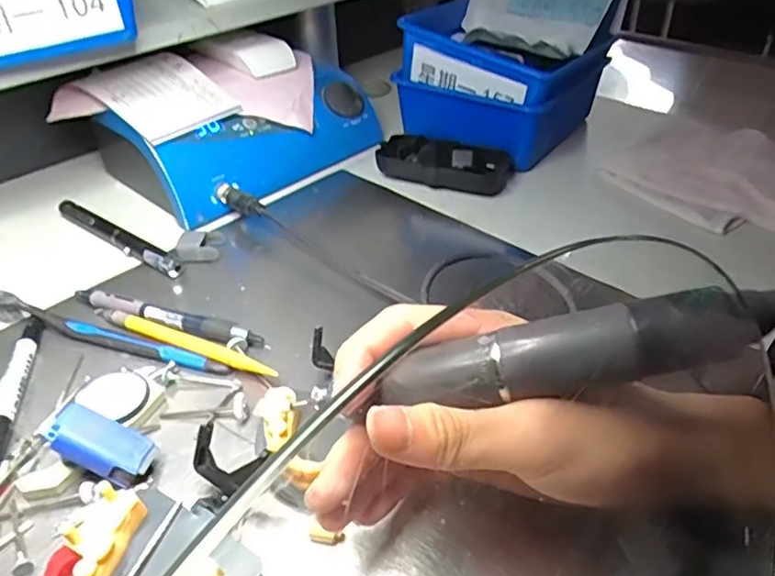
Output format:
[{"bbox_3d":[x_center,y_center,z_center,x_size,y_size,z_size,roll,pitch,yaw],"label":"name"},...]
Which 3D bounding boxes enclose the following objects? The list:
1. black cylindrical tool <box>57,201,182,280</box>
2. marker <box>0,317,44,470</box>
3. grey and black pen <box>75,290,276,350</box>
[{"bbox_3d":[-0.212,-0.040,0.461,0.152,0.011,0.016,25,45,30],"label":"black cylindrical tool"},{"bbox_3d":[-0.207,0.061,0.329,0.013,0.010,0.132,-8,38,-9],"label":"marker"},{"bbox_3d":[-0.142,0.017,0.378,0.142,0.006,0.012,12,39,17],"label":"grey and black pen"}]

